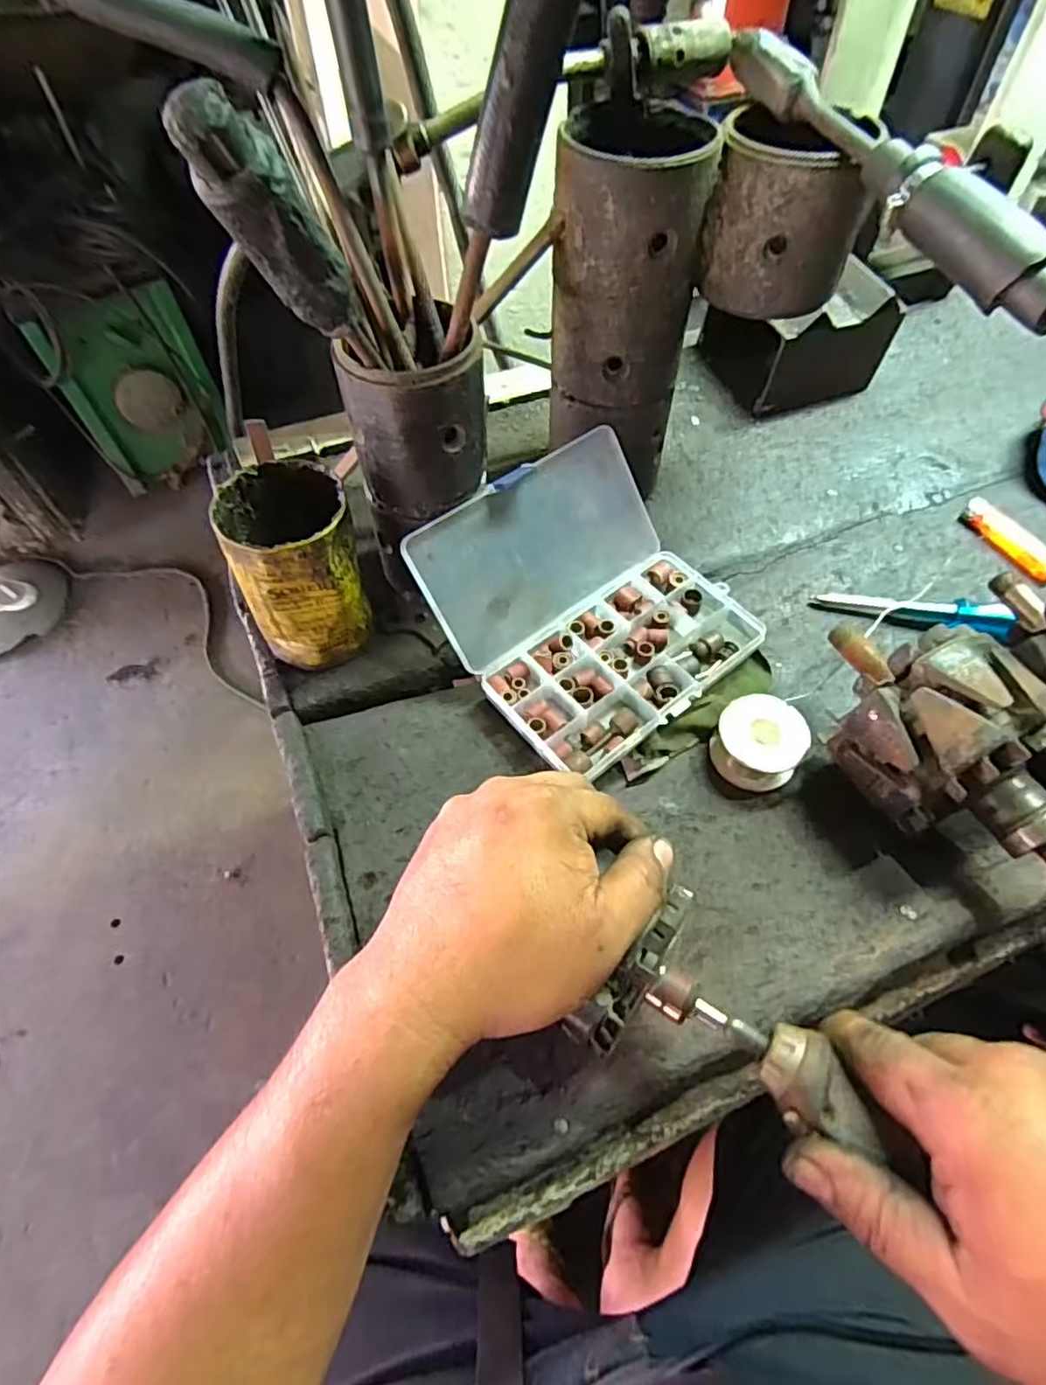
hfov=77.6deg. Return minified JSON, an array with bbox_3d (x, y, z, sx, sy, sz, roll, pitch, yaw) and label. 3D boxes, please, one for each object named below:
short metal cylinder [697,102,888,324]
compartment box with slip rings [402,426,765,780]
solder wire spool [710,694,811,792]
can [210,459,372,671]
[{"bbox_3d":[0.152,-0.278,0.379,0.085,0.084,0.068,20,60,14],"label":"short metal cylinder"},{"bbox_3d":[0.045,-0.062,0.421,0.178,0.076,0.171,-36,63,-19],"label":"compartment box with slip rings"},{"bbox_3d":[0.149,0.032,0.410,0.051,0.033,0.051,-1,58,1],"label":"solder wire spool"},{"bbox_3d":[-0.139,-0.078,0.413,0.073,0.113,0.070,-1,58,1],"label":"can"}]

